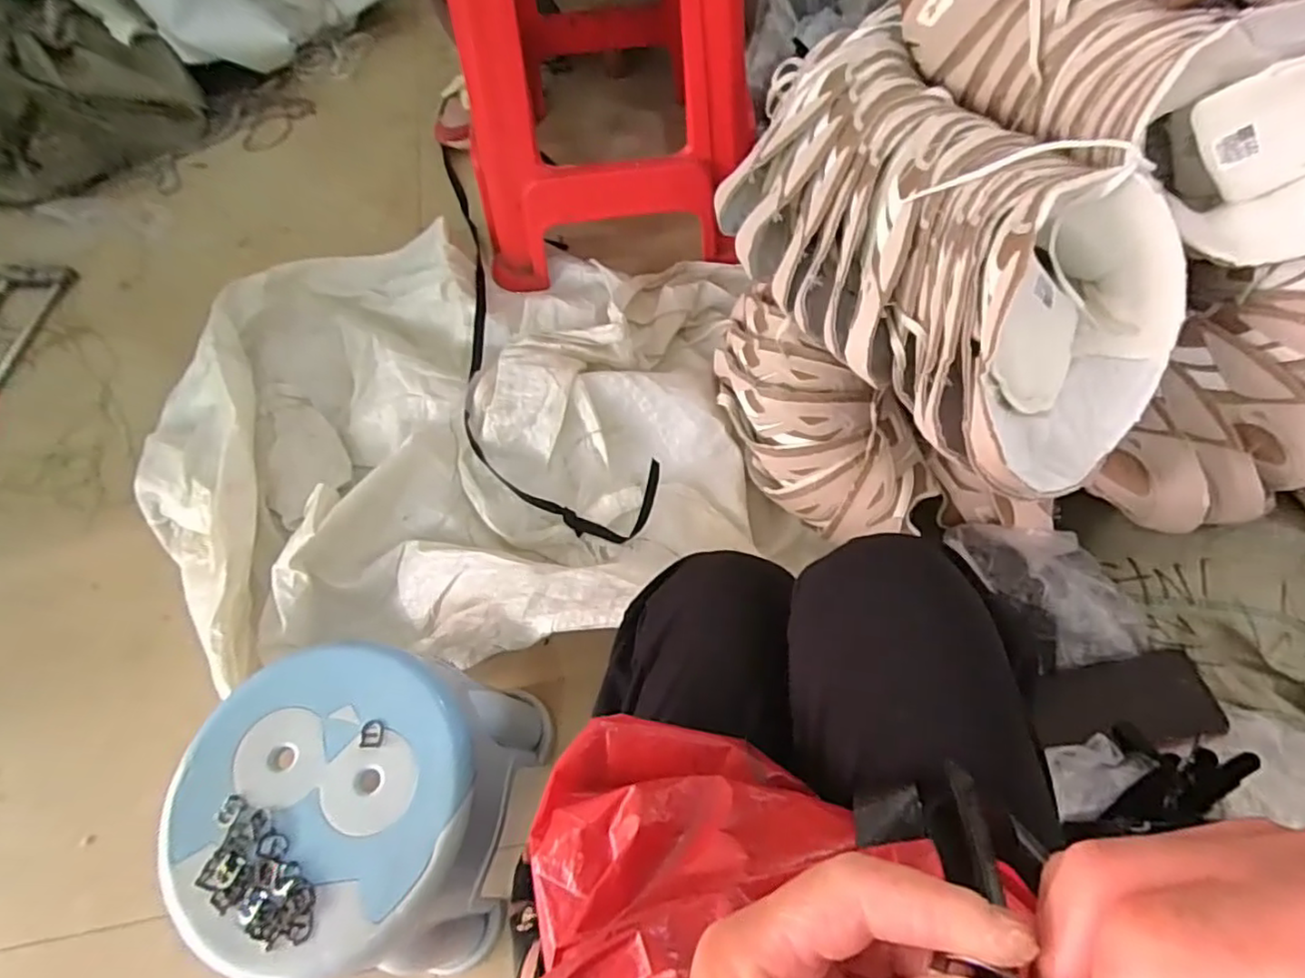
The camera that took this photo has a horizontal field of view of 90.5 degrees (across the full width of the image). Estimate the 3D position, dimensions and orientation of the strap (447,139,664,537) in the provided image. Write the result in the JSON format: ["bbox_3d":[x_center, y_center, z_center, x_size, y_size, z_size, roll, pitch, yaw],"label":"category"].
[{"bbox_3d":[-0.217,-0.208,0.885,0.181,0.075,0.710,-28,65,-10],"label":"strap"}]

